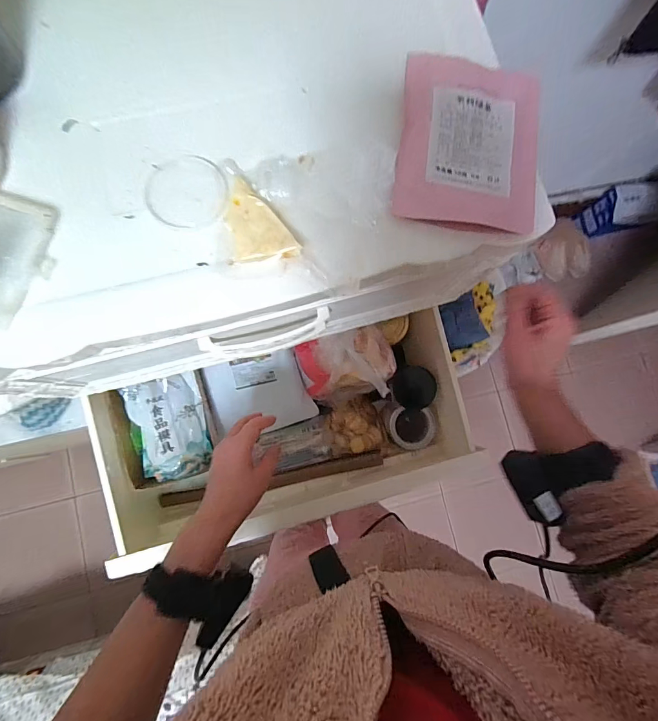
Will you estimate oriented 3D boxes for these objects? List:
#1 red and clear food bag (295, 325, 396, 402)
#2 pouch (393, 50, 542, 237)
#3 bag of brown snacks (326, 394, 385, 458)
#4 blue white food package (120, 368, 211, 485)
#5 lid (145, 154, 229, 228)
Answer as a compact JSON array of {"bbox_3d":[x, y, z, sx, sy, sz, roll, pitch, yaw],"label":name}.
[{"bbox_3d":[0.028,0.013,0.615,0.149,0.093,0.106,-14,83,-5],"label":"red and clear food bag"},{"bbox_3d":[0.129,-0.200,0.347,0.126,0.011,0.167,8,82,-3],"label":"pouch"},{"bbox_3d":[0.045,0.120,0.686,0.100,0.040,0.096,-13,83,-5],"label":"bag of brown snacks"},{"bbox_3d":[-0.247,0.105,0.577,0.108,0.048,0.155,-12,83,-5],"label":"blue white food package"},{"bbox_3d":[-0.126,-0.151,0.336,0.069,0.004,0.066,-5,83,-4],"label":"lid"}]

